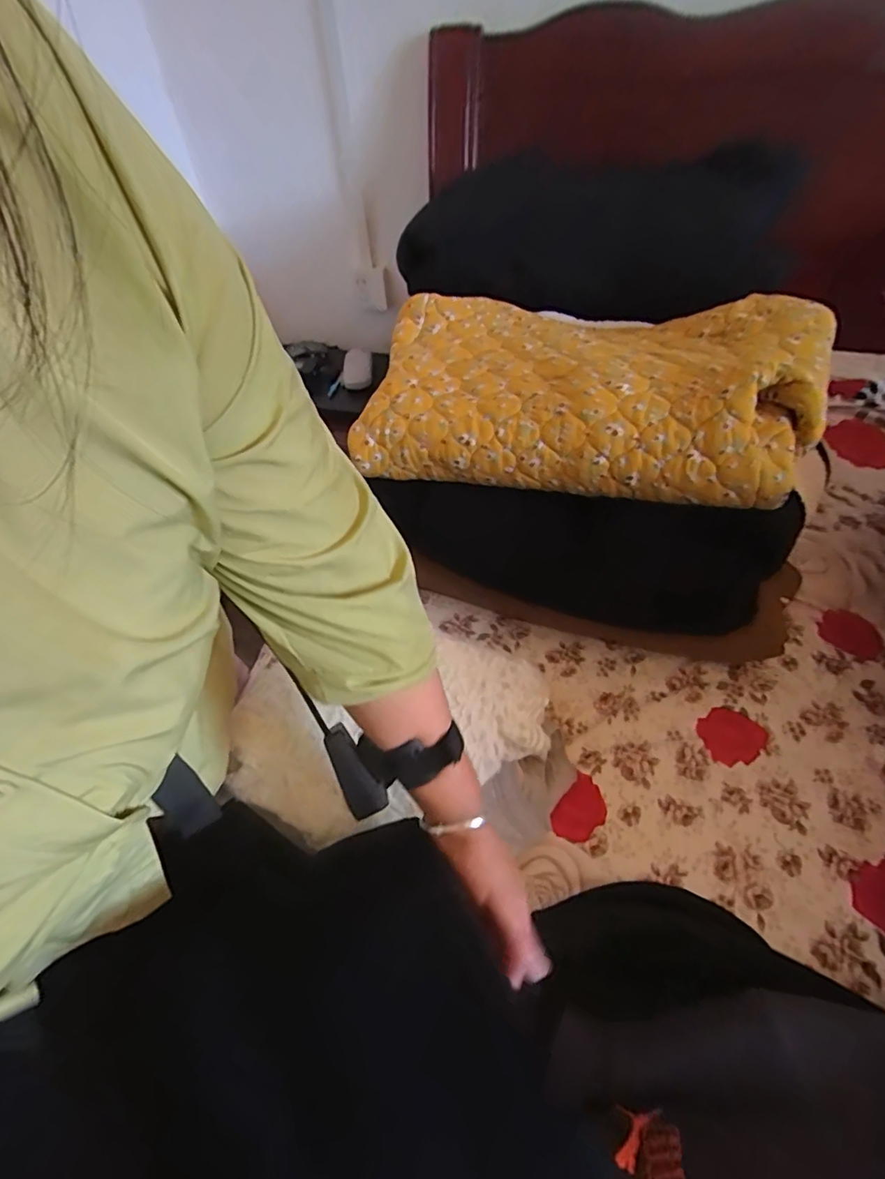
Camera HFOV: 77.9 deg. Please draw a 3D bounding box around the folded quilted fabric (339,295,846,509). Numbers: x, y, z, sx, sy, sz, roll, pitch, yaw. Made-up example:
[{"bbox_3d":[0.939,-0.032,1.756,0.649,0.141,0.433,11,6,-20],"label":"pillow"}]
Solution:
[{"bbox_3d":[0.151,-0.241,0.628,0.465,0.113,0.290,13,50,18],"label":"folded quilted fabric"}]

